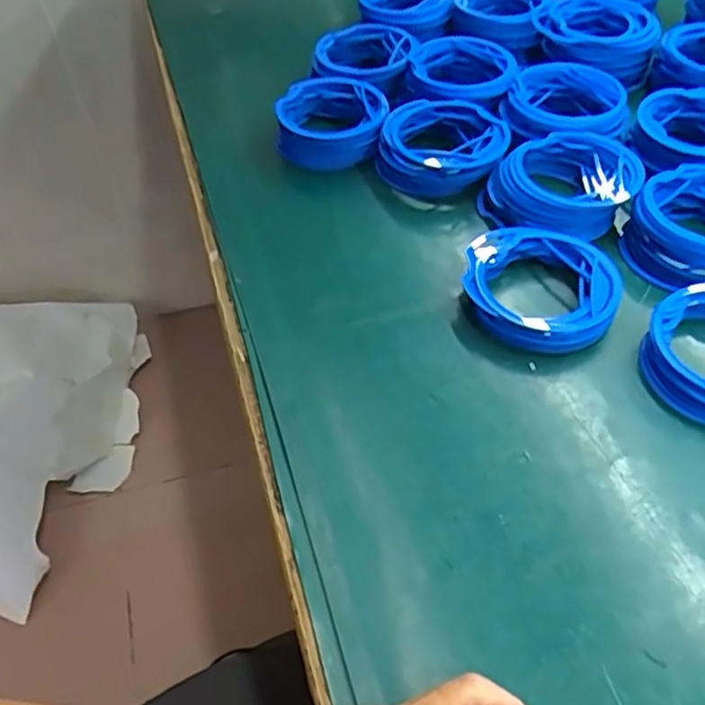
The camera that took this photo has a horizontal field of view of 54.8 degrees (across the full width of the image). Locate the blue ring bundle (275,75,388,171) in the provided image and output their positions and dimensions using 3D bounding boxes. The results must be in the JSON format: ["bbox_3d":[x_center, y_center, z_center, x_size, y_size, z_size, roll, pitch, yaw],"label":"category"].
[{"bbox_3d":[-0.018,-0.203,0.590,0.095,0.036,0.096,-1,49,1],"label":"blue ring bundle"}]

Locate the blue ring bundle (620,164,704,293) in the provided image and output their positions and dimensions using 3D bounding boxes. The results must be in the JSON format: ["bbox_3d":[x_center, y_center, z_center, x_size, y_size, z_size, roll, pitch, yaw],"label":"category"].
[{"bbox_3d":[0.250,-0.090,0.491,0.104,0.041,0.095,1,49,3],"label":"blue ring bundle"}]

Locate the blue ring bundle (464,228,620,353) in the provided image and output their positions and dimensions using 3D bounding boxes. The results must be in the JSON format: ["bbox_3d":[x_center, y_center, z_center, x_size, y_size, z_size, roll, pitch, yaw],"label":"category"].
[{"bbox_3d":[0.127,-0.044,0.464,0.099,0.032,0.096,-7,49,-5],"label":"blue ring bundle"}]

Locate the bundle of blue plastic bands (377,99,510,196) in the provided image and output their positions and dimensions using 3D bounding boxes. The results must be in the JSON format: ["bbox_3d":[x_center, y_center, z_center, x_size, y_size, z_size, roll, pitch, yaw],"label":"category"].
[{"bbox_3d":[0.075,-0.168,0.566,0.104,0.043,0.093,9,50,9],"label":"bundle of blue plastic bands"}]

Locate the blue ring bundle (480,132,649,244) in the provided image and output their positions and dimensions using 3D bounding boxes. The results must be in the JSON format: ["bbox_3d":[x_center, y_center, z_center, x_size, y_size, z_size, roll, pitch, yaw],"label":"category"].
[{"bbox_3d":[0.160,-0.130,0.526,0.115,0.036,0.093,13,50,13],"label":"blue ring bundle"}]

